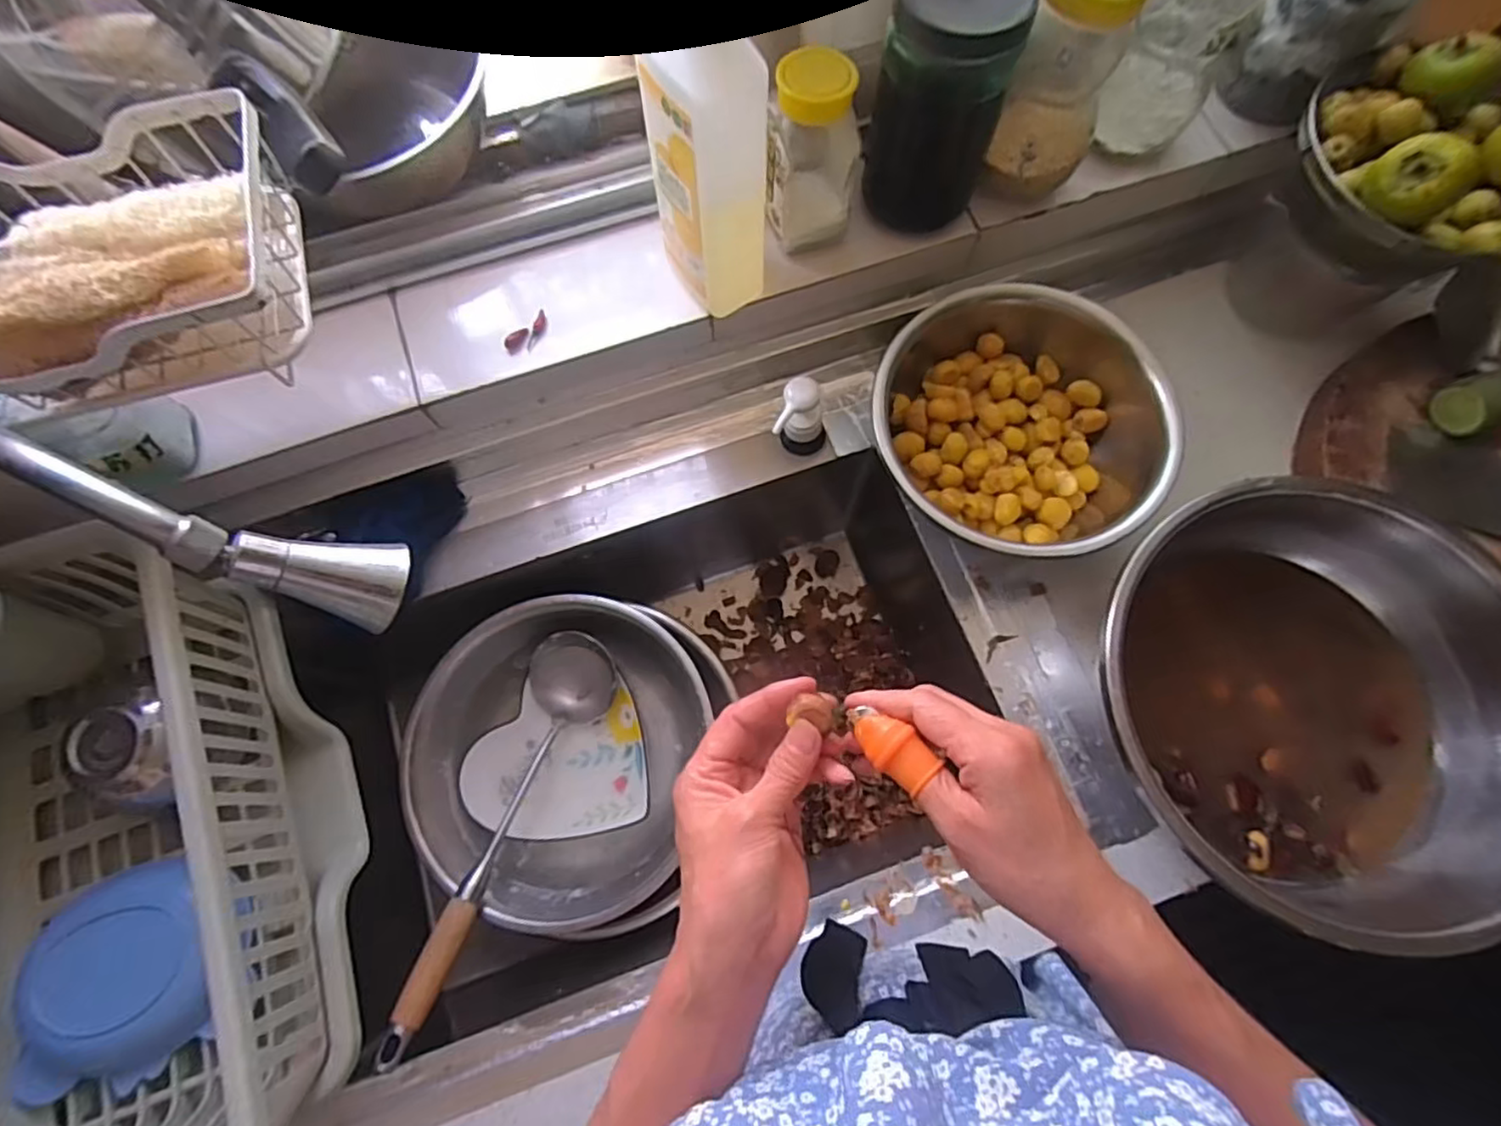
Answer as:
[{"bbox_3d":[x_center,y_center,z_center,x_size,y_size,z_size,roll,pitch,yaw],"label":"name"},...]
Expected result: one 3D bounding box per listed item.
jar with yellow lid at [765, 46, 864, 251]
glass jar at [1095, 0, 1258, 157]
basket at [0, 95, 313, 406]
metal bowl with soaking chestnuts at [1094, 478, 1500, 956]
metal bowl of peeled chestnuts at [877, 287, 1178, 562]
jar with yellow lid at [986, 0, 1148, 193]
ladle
[{"bbox_3d":[0.048,-0.315,0.521,0.068,0.131,0.063,6,72,2],"label":"jar with yellow lid"},{"bbox_3d":[0.338,-0.411,0.524,0.075,0.146,0.078,0,72,0],"label":"glass jar"},{"bbox_3d":[-0.396,-0.170,0.389,0.252,0.068,0.161,-14,73,-4],"label":"basket"},{"bbox_3d":[0.402,0.095,0.496,0.297,0.103,0.289,40,77,12],"label":"metal bowl with soaking chestnuts"},{"bbox_3d":[0.232,-0.127,0.590,0.236,0.100,0.256,0,72,0],"label":"metal bowl of peeled chestnuts"},{"bbox_3d":[0.237,-0.370,0.509,0.076,0.151,0.071,0,72,0],"label":"jar with yellow lid"},{"bbox_3d":[-0.212,0.231,0.598,0.084,0.073,0.352,14,57,5],"label":"ladle"}]

